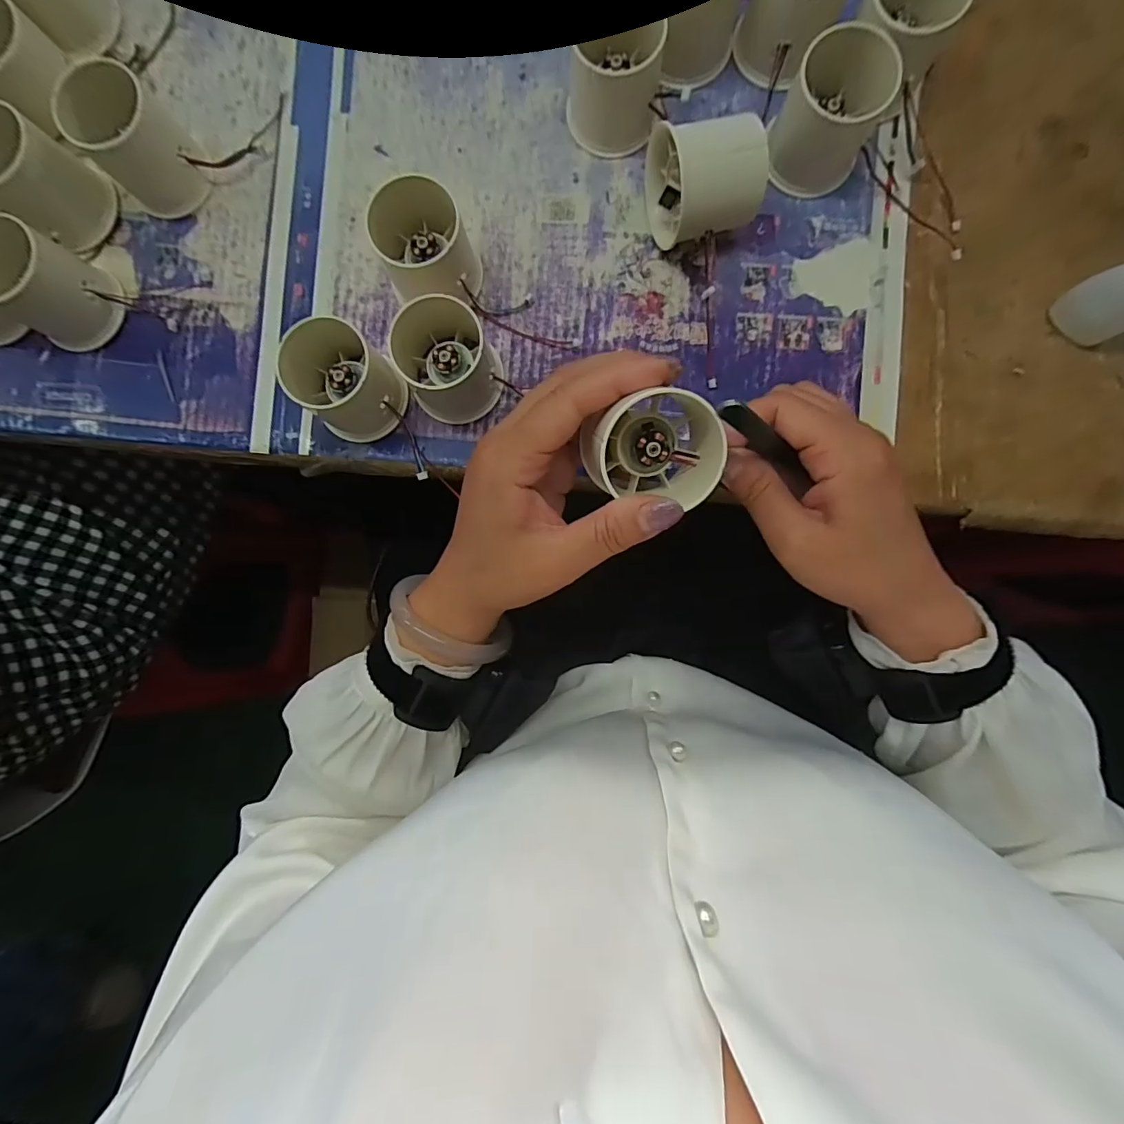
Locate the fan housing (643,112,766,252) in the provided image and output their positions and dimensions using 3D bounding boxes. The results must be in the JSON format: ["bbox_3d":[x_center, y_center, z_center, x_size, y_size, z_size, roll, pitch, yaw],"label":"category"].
[{"bbox_3d":[0.078,-0.213,0.273,0.051,0.060,0.062,-16,89,2],"label":"fan housing"}]

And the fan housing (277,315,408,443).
[{"bbox_3d":[-0.125,-0.103,0.286,0.055,0.048,0.053,0,90,2],"label":"fan housing"}]

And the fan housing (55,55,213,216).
[{"bbox_3d":[-0.251,-0.247,0.291,0.051,0.049,0.052,0,90,2],"label":"fan housing"}]

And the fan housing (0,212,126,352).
[{"bbox_3d":[-0.310,-0.165,0.292,0.062,0.048,0.053,30,91,2],"label":"fan housing"}]

